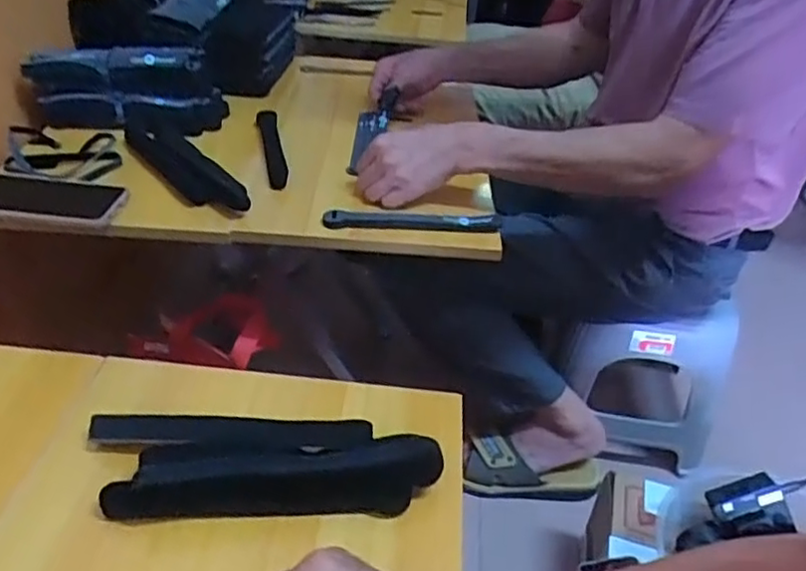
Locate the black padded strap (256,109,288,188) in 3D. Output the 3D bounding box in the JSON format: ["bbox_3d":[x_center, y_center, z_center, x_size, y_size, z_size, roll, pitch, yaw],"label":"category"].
[{"bbox_3d":[-0.171,-0.183,0.839,0.025,0.025,0.183,-5,39,-14],"label":"black padded strap"}]

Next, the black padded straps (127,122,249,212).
[{"bbox_3d":[-0.262,-0.143,0.771,0.053,0.029,0.245,-27,48,-35],"label":"black padded straps"}]

